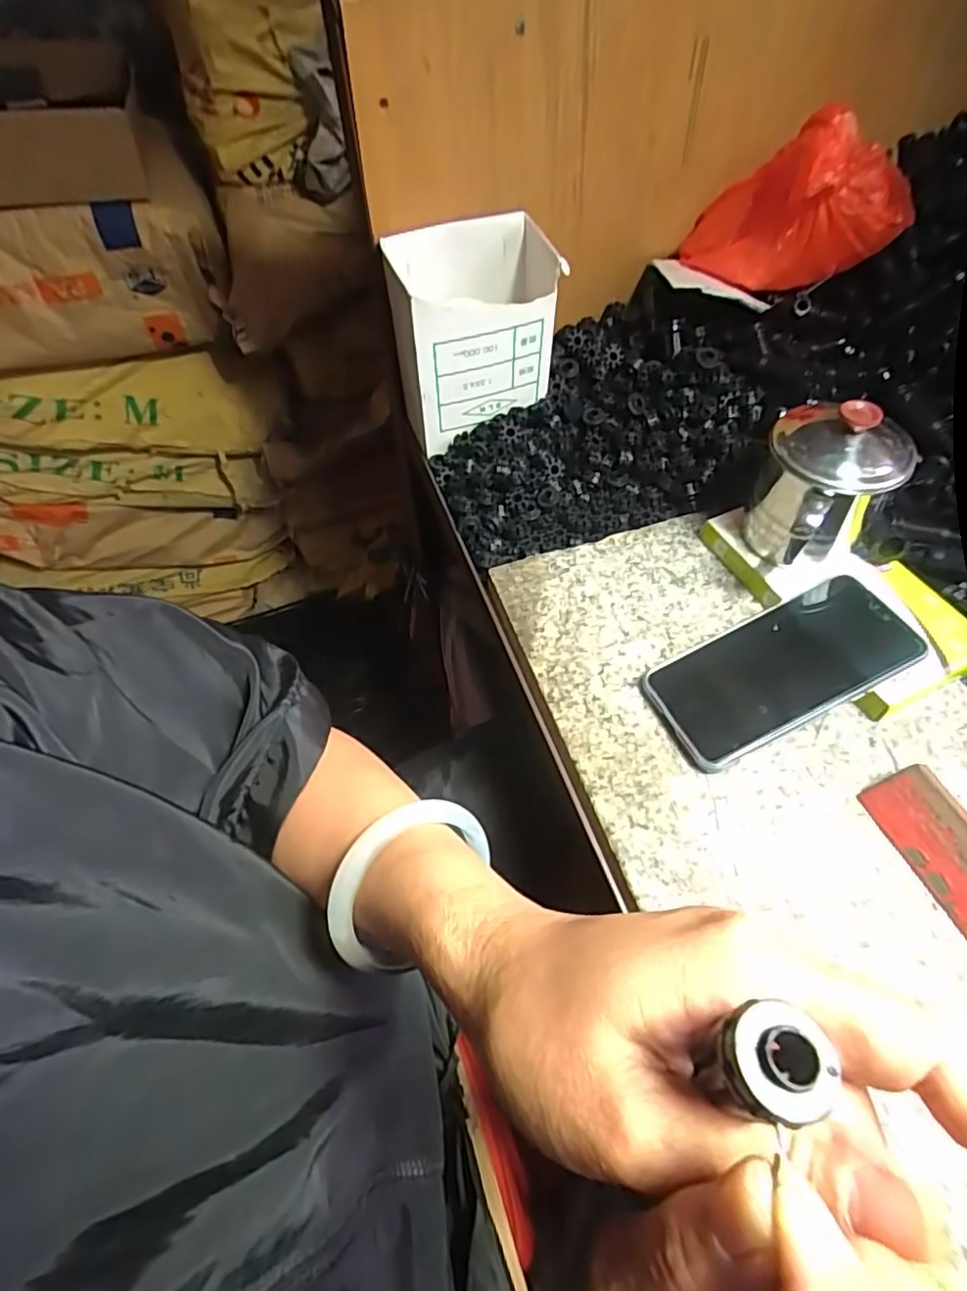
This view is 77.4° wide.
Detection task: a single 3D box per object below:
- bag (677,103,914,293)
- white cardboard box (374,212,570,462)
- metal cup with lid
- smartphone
[{"bbox_3d":[0.256,-0.355,0.476,0.129,0.111,0.117,-25,59,-14],"label":"bag"},{"bbox_3d":[-0.011,-0.250,0.490,0.128,0.133,0.076,-17,57,-9],"label":"white cardboard box"},{"bbox_3d":[0.213,-0.099,0.382,0.077,0.089,0.085,25,61,18],"label":"metal cup with lid"},{"bbox_3d":[0.184,0.014,0.375,0.155,0.013,0.074,-26,53,-4],"label":"smartphone"}]

